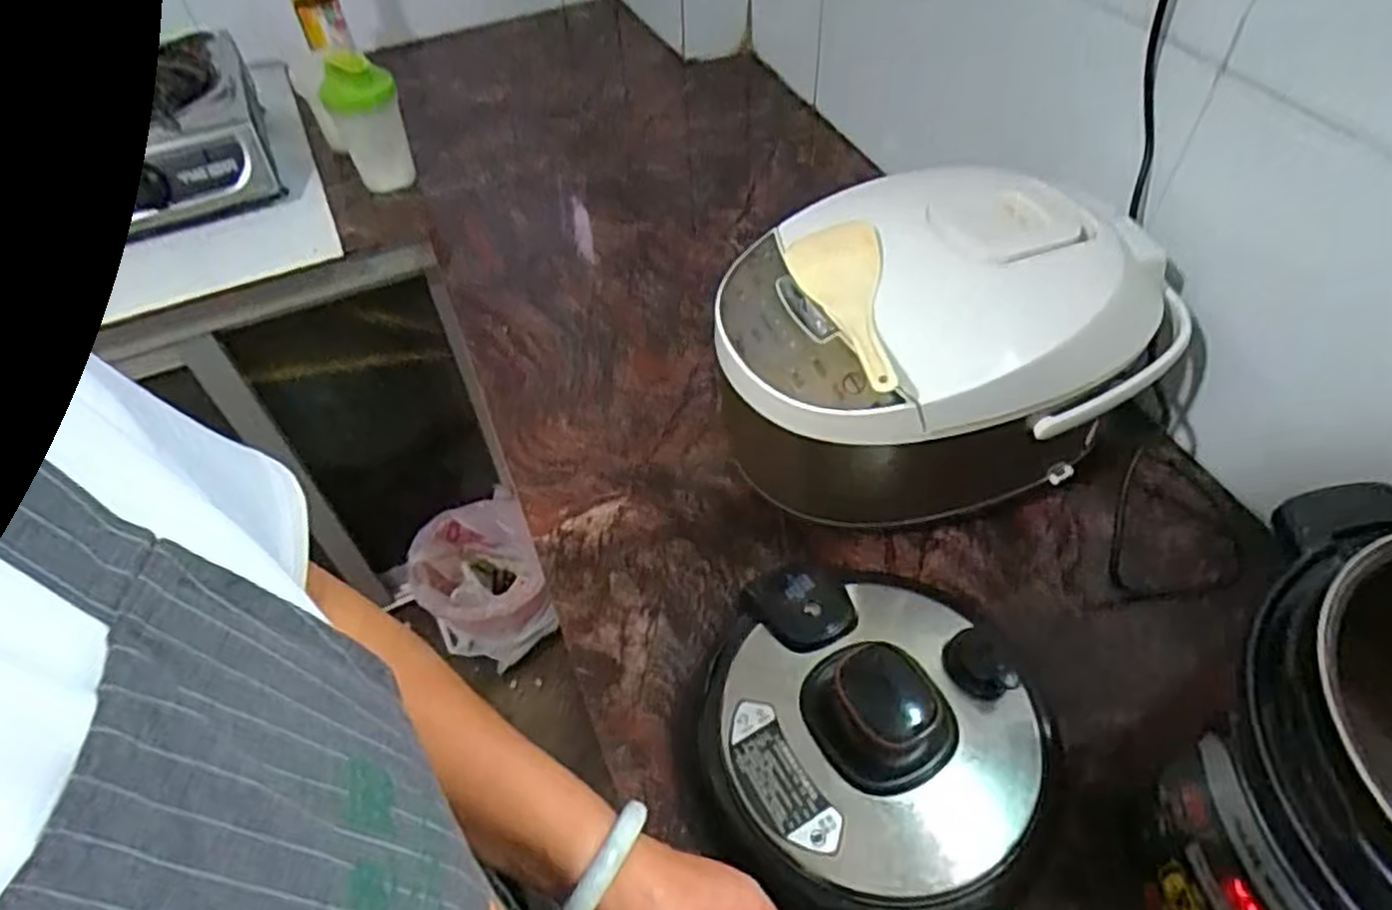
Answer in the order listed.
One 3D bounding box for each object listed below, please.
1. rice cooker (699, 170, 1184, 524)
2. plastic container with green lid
[{"bbox_3d":[0.196,-0.077,0.665,0.342,0.237,0.229,-4,50,0],"label":"rice cooker"},{"bbox_3d":[-0.434,-0.434,1.052,0.087,0.180,0.072,-20,52,-13],"label":"plastic container with green lid"}]

